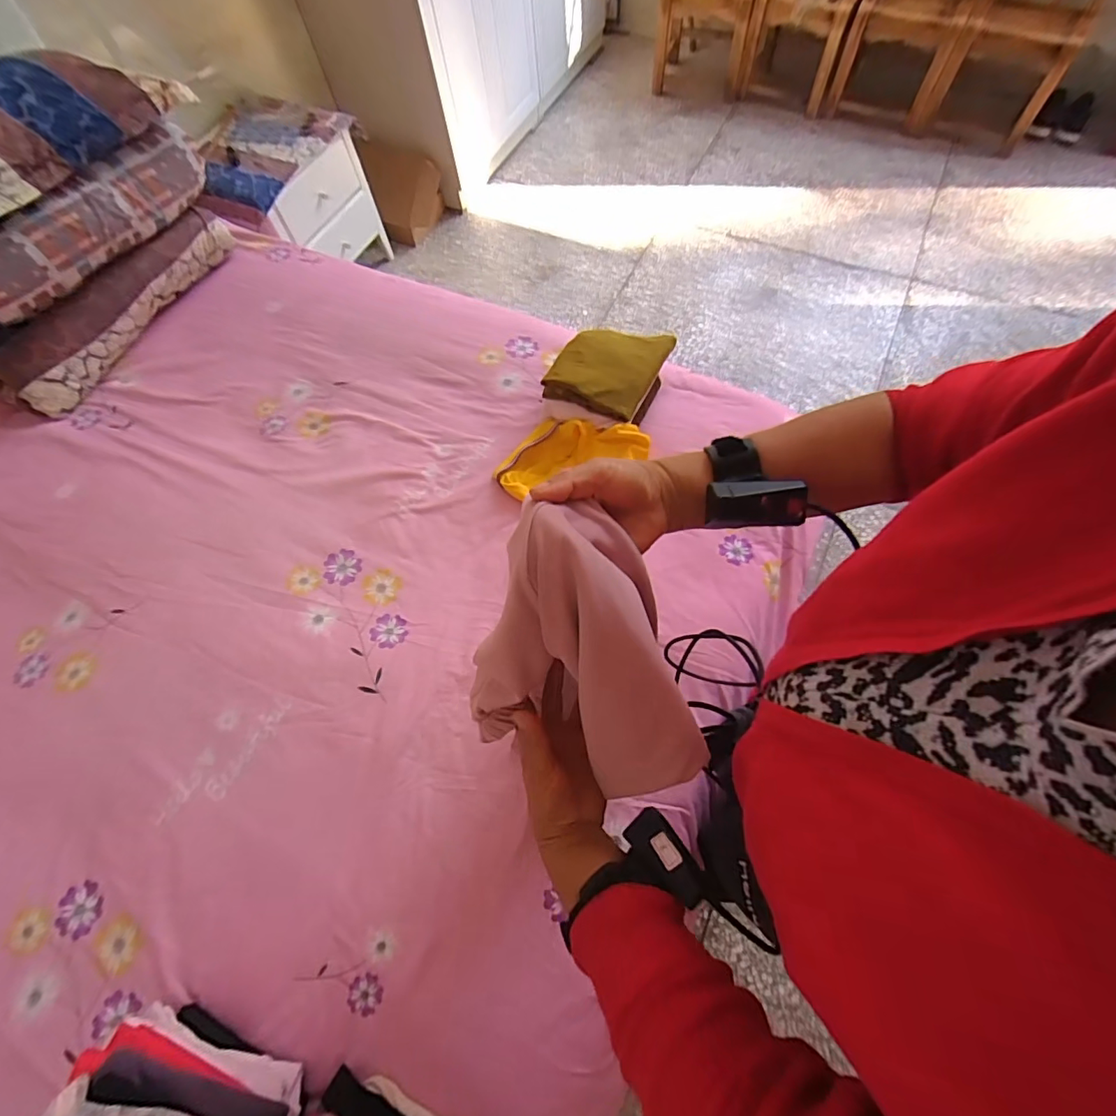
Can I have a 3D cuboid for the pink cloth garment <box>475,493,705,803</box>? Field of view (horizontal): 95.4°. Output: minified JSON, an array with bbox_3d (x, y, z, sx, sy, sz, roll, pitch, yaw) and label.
[{"bbox_3d":[0.035,0.065,0.374,0.177,0.133,0.161,20,68,8],"label":"pink cloth garment"}]

